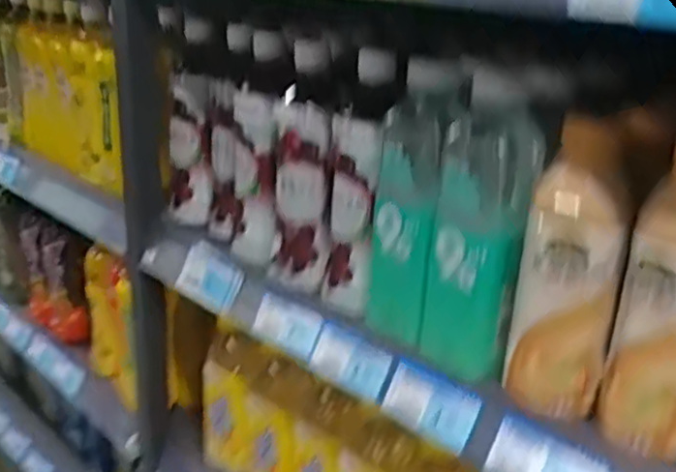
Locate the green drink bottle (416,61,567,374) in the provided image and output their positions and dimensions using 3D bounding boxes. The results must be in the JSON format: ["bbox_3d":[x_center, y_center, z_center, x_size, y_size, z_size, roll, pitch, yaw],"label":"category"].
[{"bbox_3d":[0.104,-0.005,0.542,0.066,0.193,0.073,15,24,30],"label":"green drink bottle"}]

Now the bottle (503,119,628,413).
[{"bbox_3d":[0.150,0.023,0.492,0.060,0.181,0.052,15,24,31],"label":"bottle"}]

